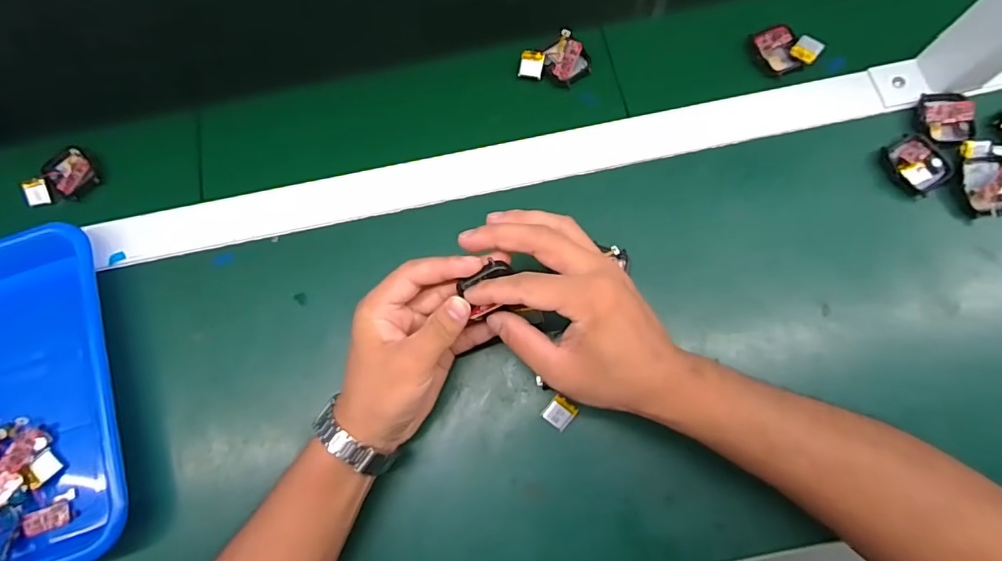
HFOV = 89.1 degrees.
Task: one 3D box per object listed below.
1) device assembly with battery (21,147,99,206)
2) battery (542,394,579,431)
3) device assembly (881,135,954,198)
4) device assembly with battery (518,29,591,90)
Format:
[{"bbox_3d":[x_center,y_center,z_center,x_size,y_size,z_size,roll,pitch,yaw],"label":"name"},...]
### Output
[{"bbox_3d":[-0.377,-0.085,0.433,0.059,0.009,0.039,-36,76,-8],"label":"device assembly with battery"},{"bbox_3d":[0.042,0.094,0.363,0.020,0.004,0.020,36,91,8],"label":"battery"},{"bbox_3d":[0.324,-0.091,0.397,0.038,0.018,0.046,-33,76,-7],"label":"device assembly"},{"bbox_3d":[0.048,-0.191,0.438,0.059,0.023,0.038,14,75,6],"label":"device assembly with battery"}]

